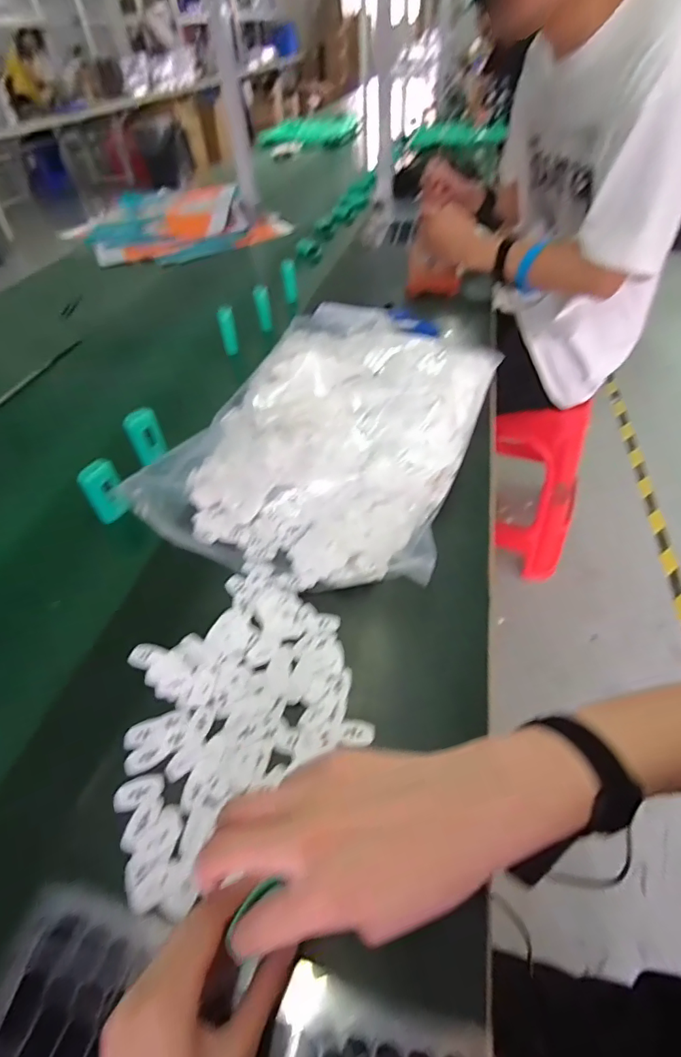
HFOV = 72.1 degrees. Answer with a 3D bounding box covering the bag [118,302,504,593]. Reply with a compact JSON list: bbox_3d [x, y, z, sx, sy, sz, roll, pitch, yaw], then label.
[{"bbox_3d":[0.004,-0.145,0.583,0.318,0.083,0.454,17,51,18],"label":"bag"}]

